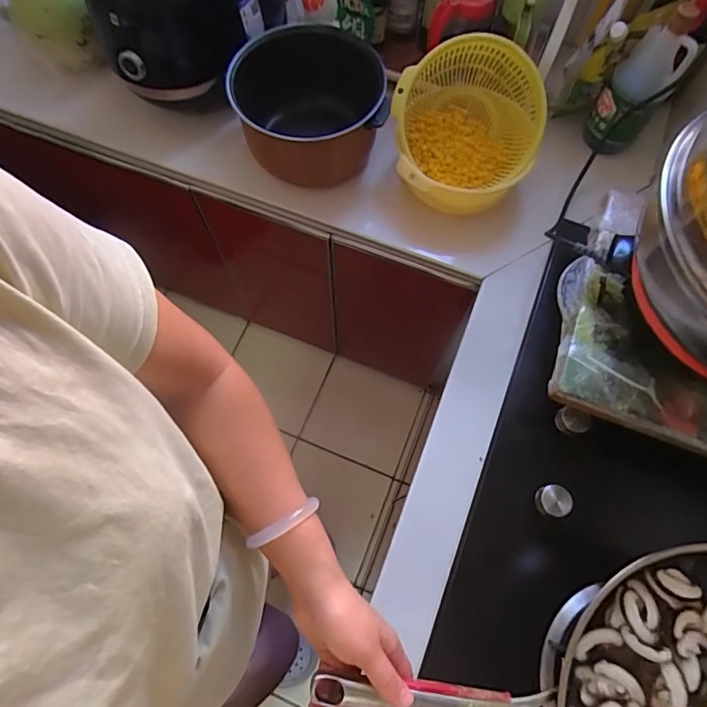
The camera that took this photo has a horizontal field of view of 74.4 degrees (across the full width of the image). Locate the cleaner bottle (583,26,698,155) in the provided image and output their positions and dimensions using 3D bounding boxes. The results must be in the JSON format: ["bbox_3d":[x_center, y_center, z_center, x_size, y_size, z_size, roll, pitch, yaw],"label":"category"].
[{"bbox_3d":[0.432,-0.398,0.725,0.087,0.174,0.081,33,73,11],"label":"cleaner bottle"}]

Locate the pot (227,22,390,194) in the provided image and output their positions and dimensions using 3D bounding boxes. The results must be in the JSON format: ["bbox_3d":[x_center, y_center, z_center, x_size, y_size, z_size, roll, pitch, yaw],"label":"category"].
[{"bbox_3d":[-0.068,-0.397,0.774,0.243,0.137,0.253,0,70,0],"label":"pot"}]

